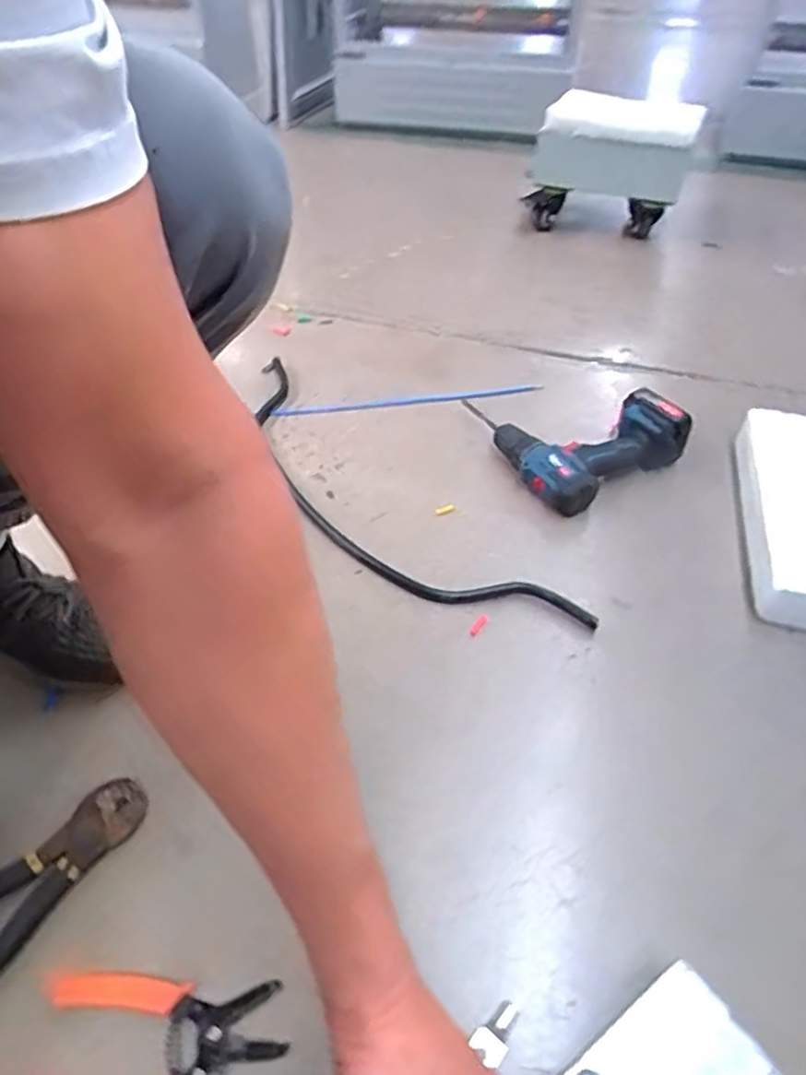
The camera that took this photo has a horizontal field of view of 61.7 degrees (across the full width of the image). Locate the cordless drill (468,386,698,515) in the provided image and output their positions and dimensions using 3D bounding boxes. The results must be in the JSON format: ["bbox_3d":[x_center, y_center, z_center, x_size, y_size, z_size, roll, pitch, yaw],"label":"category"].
[{"bbox_3d":[0.217,-0.146,0.881,0.207,0.072,0.230,-23,50,-24],"label":"cordless drill"}]

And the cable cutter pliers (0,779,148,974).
[{"bbox_3d":[-0.288,0.260,0.482,0.075,0.013,0.217,30,50,25],"label":"cable cutter pliers"}]

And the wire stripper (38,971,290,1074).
[{"bbox_3d":[-0.153,0.318,0.428,0.144,0.019,0.113,-11,46,-14],"label":"wire stripper"}]

